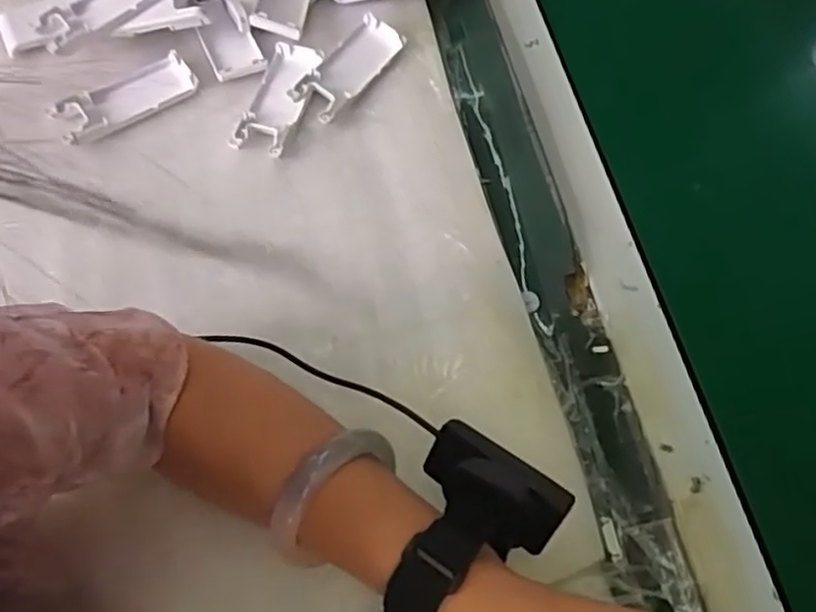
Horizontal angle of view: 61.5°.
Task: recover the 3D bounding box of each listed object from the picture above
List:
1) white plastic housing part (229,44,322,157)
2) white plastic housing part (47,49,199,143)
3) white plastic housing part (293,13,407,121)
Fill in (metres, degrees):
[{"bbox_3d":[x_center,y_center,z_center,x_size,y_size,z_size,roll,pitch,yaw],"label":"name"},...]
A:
[{"bbox_3d":[-0.096,-0.152,0.509,0.043,0.025,0.096,12,63,6],"label":"white plastic housing part"},{"bbox_3d":[-0.208,-0.152,0.508,0.101,0.014,0.038,-30,66,-15],"label":"white plastic housing part"},{"bbox_3d":[-0.045,-0.179,0.518,0.036,0.019,0.098,32,66,15],"label":"white plastic housing part"}]

